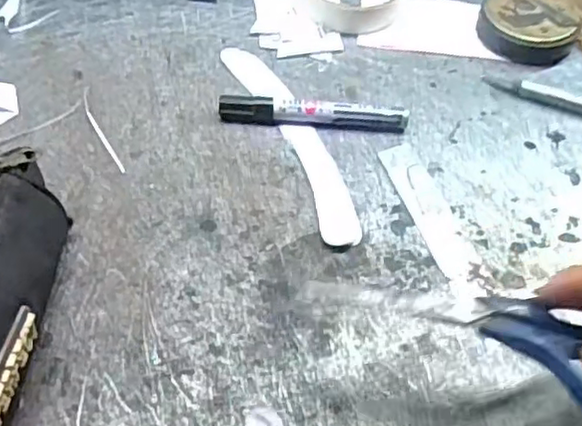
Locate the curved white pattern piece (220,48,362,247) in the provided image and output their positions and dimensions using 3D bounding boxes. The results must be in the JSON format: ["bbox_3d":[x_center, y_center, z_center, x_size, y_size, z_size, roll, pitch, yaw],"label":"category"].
[{"bbox_3d":[0.001,-0.055,0.469,0.034,0.004,0.197,-15,54,-19],"label":"curved white pattern piece"}]

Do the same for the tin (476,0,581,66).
[{"bbox_3d":[0.189,-0.149,0.535,0.068,0.029,0.069,2,56,-3],"label":"tin"}]

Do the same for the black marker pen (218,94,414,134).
[{"bbox_3d":[0.016,-0.071,0.471,0.130,0.016,0.016,5,56,0],"label":"black marker pen"}]

